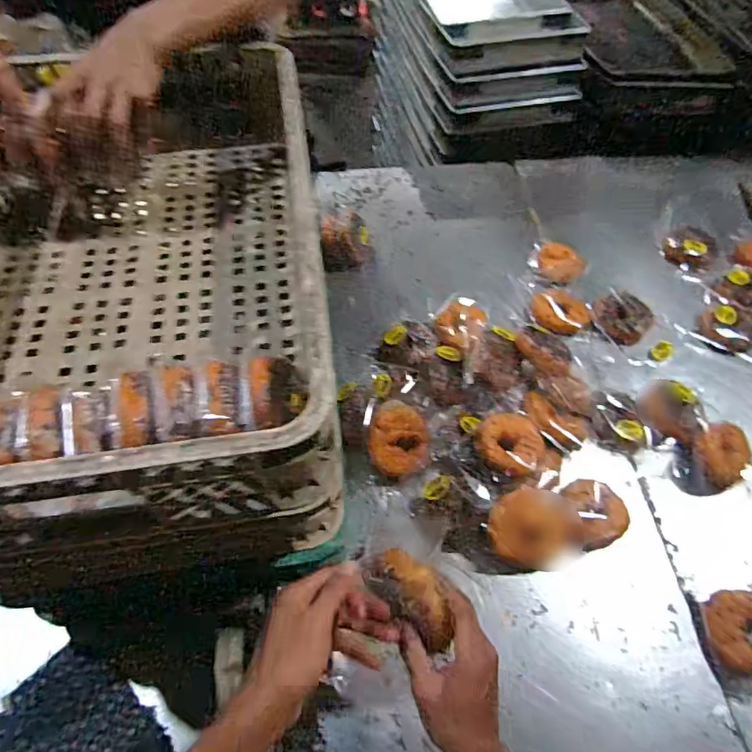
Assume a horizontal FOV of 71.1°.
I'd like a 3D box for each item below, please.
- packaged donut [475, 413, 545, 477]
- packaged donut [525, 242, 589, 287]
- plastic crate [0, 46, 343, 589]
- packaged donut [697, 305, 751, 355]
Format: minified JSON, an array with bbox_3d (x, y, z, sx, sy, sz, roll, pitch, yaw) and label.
[{"bbox_3d":[0.192,0.096,0.740,0.096,0.035,0.090,3,59,1],"label":"packaged donut"},{"bbox_3d":[0.337,-0.206,0.986,0.103,0.028,0.093,27,58,18],"label":"packaged donut"},{"bbox_3d":[-0.283,-0.123,0.562,0.404,0.154,0.588,-11,55,-9],"label":"plastic crate"},{"bbox_3d":[0.616,-0.082,0.912,0.102,0.048,0.082,11,54,7],"label":"packaged donut"}]

